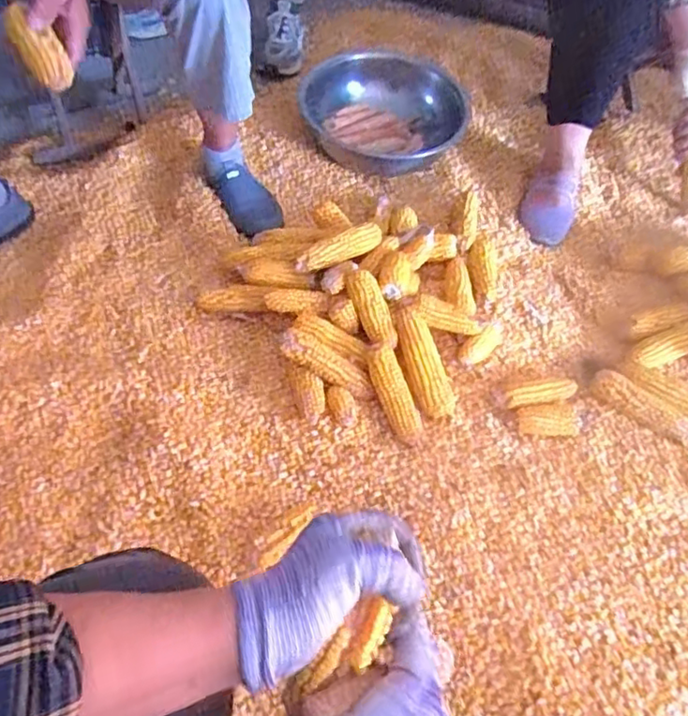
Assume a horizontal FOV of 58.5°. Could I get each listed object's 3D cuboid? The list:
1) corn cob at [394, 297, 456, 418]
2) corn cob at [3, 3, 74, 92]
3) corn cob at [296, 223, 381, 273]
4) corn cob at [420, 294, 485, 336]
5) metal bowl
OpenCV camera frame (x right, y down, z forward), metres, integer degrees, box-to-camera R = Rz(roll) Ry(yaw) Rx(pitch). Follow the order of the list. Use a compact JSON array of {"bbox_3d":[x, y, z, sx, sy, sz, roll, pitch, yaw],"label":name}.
[{"bbox_3d":[0.114,-0.006,0.928,0.052,0.042,0.196,-13,73,-11],"label":"corn cob"},{"bbox_3d":[-0.418,-0.423,0.841,0.048,0.111,0.056,-13,49,16],"label":"corn cob"},{"bbox_3d":[-0.010,-0.183,1.030,0.159,0.045,0.043,-21,57,-19],"label":"corn cob"},{"bbox_3d":[0.165,-0.063,0.952,0.099,0.035,0.044,14,53,6],"label":"corn cob"},{"bbox_3d":[0.077,-0.567,1.383,0.303,0.123,0.398,-14,53,-12],"label":"metal bowl"}]

